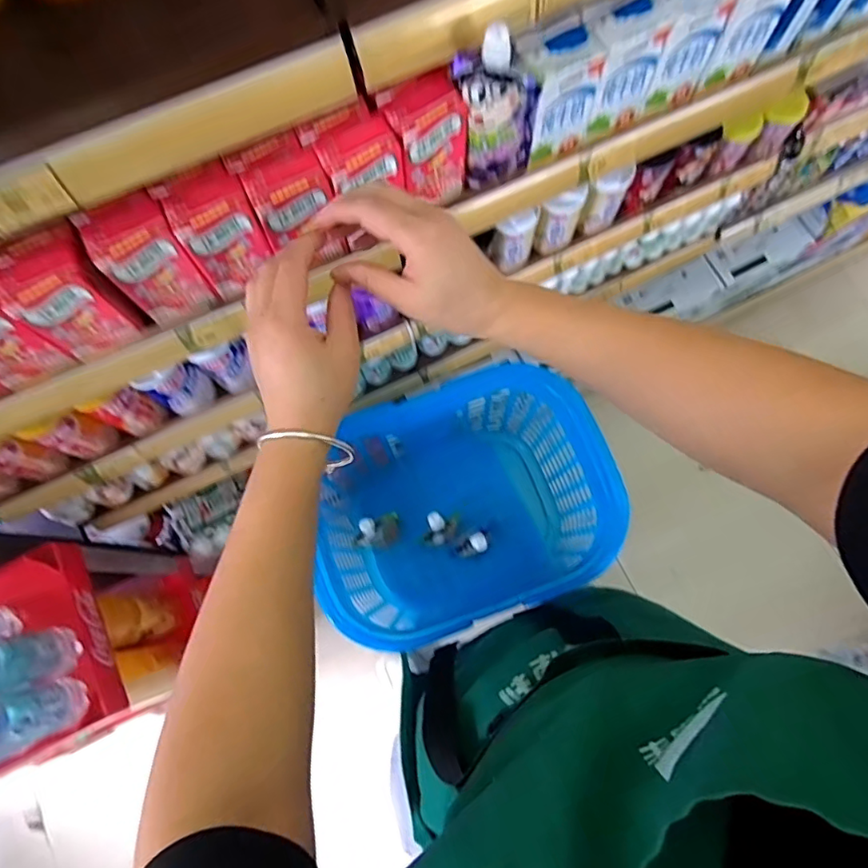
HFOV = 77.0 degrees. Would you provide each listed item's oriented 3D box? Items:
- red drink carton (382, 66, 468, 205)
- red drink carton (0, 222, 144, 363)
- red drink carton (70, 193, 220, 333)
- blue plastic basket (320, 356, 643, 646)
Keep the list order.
[{"bbox_3d":[-0.006,-0.265,0.505,0.065,0.101,0.048,-30,77,-6],"label":"red drink carton"},{"bbox_3d":[-0.317,-0.121,0.480,0.075,0.100,0.060,-24,77,-4],"label":"red drink carton"},{"bbox_3d":[-0.253,-0.152,0.490,0.070,0.107,0.061,-34,78,-7],"label":"red drink carton"},{"bbox_3d":[0.035,0.114,0.875,0.424,0.292,0.308,-20,77,-3],"label":"blue plastic basket"}]

